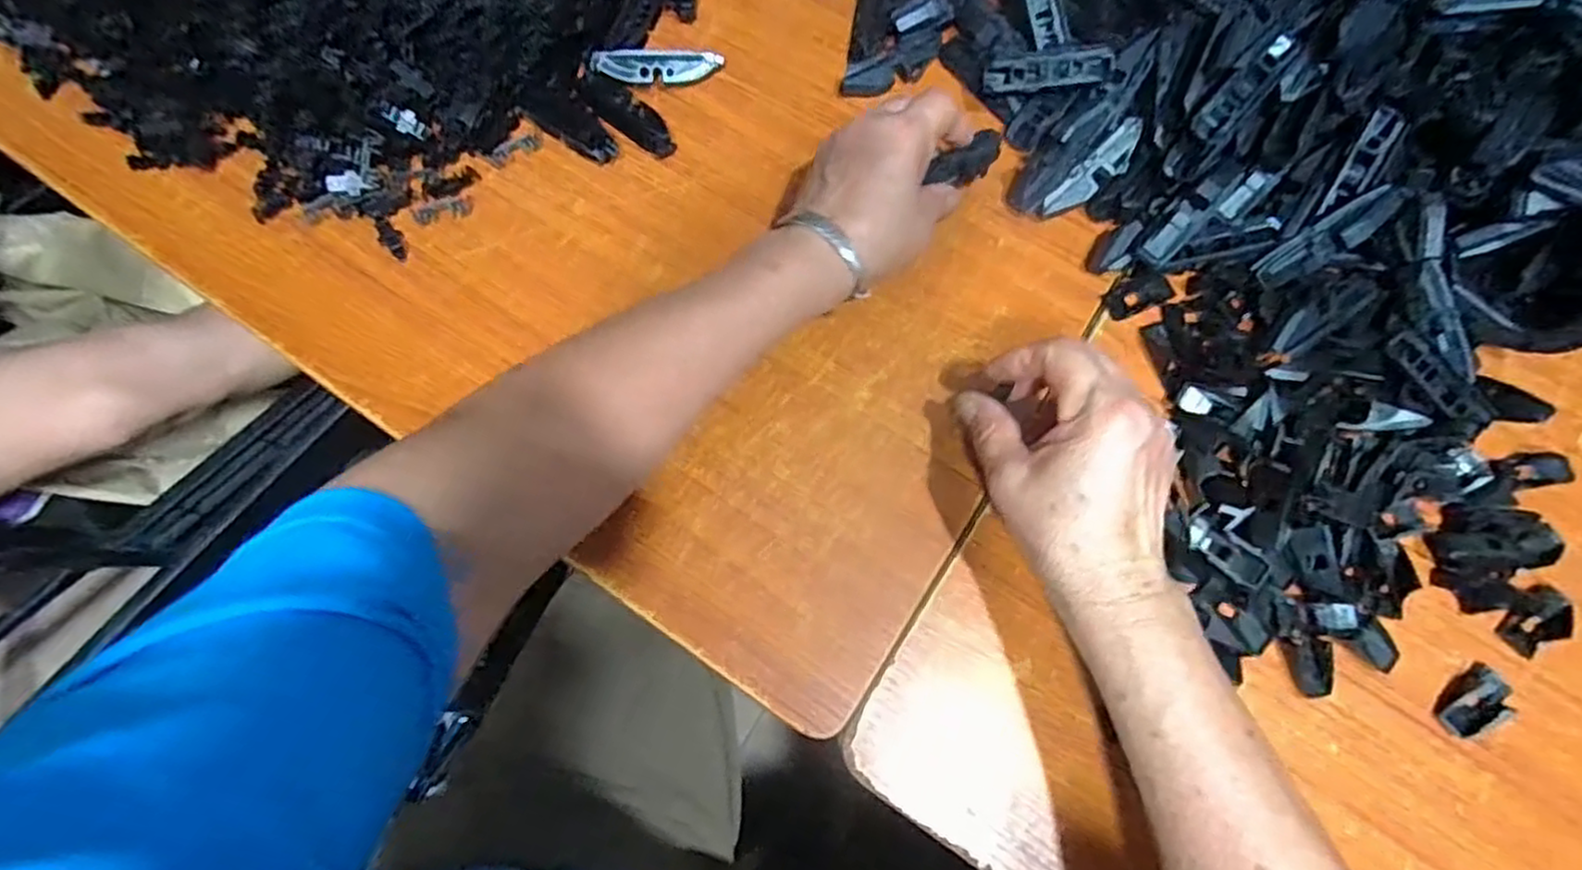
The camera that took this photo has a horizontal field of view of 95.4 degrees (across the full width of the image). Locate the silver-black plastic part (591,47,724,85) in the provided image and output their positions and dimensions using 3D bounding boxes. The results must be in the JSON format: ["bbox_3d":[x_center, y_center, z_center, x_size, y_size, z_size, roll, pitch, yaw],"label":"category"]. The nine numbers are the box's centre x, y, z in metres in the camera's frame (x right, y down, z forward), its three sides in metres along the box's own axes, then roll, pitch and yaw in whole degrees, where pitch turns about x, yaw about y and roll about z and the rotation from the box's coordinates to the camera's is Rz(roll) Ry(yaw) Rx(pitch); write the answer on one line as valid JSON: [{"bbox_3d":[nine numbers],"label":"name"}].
[{"bbox_3d":[-0.085,-0.237,0.465,0.081,0.020,0.019,-4,72,-3],"label":"silver-black plastic part"}]

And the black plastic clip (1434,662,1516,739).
[{"bbox_3d":[0.343,0.133,0.358,0.040,0.007,0.023,-37,77,-12],"label":"black plastic clip"}]

